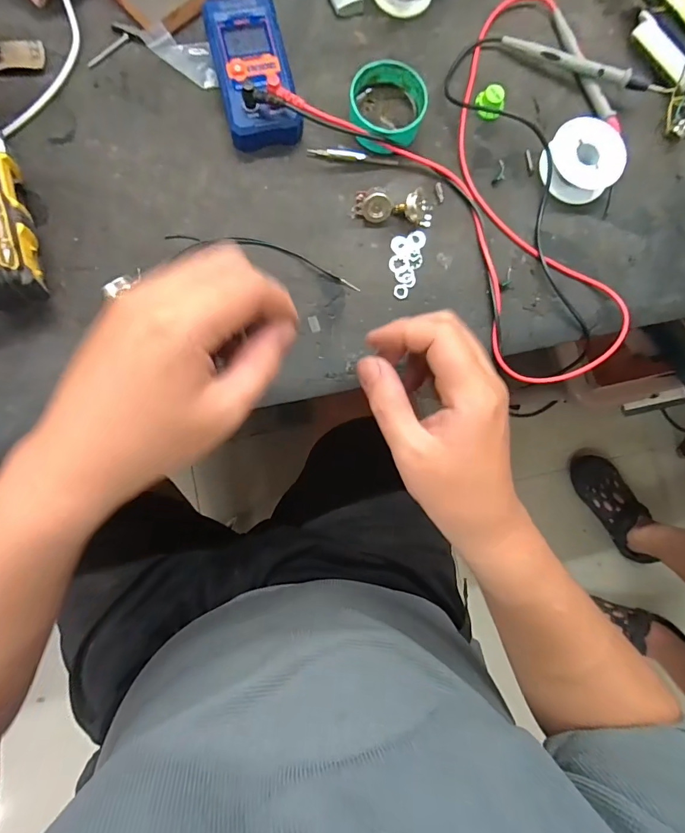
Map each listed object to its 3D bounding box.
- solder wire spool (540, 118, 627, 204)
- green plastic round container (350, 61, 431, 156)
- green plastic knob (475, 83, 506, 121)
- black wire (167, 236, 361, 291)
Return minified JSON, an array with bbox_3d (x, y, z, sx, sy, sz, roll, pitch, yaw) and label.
[{"bbox_3d":[0.202,-0.214,0.359,0.061,0.023,0.059,0,85,-5],"label":"solder wire spool"},{"bbox_3d":[0.036,-0.250,0.348,0.060,0.024,0.061,0,85,-5],"label":"green plastic round container"},{"bbox_3d":[0.126,-0.266,0.362,0.024,0.014,0.020,28,84,-2],"label":"green plastic knob"},{"bbox_3d":[-0.061,-0.128,0.340,0.154,0.004,0.019,12,85,-4],"label":"black wire"}]

